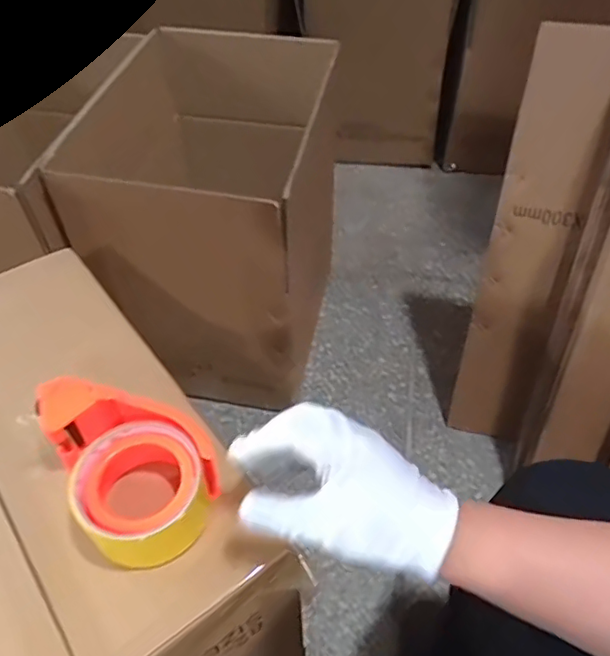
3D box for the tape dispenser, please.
[{"bbox_3d":[-0.127,0.094,0.415,0.092,0.062,0.140,-33,56,-24],"label":"tape dispenser"}]

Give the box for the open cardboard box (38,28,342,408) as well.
[{"bbox_3d":[-0.129,-0.170,0.971,0.307,0.452,0.440,10,51,8],"label":"open cardboard box"}]

